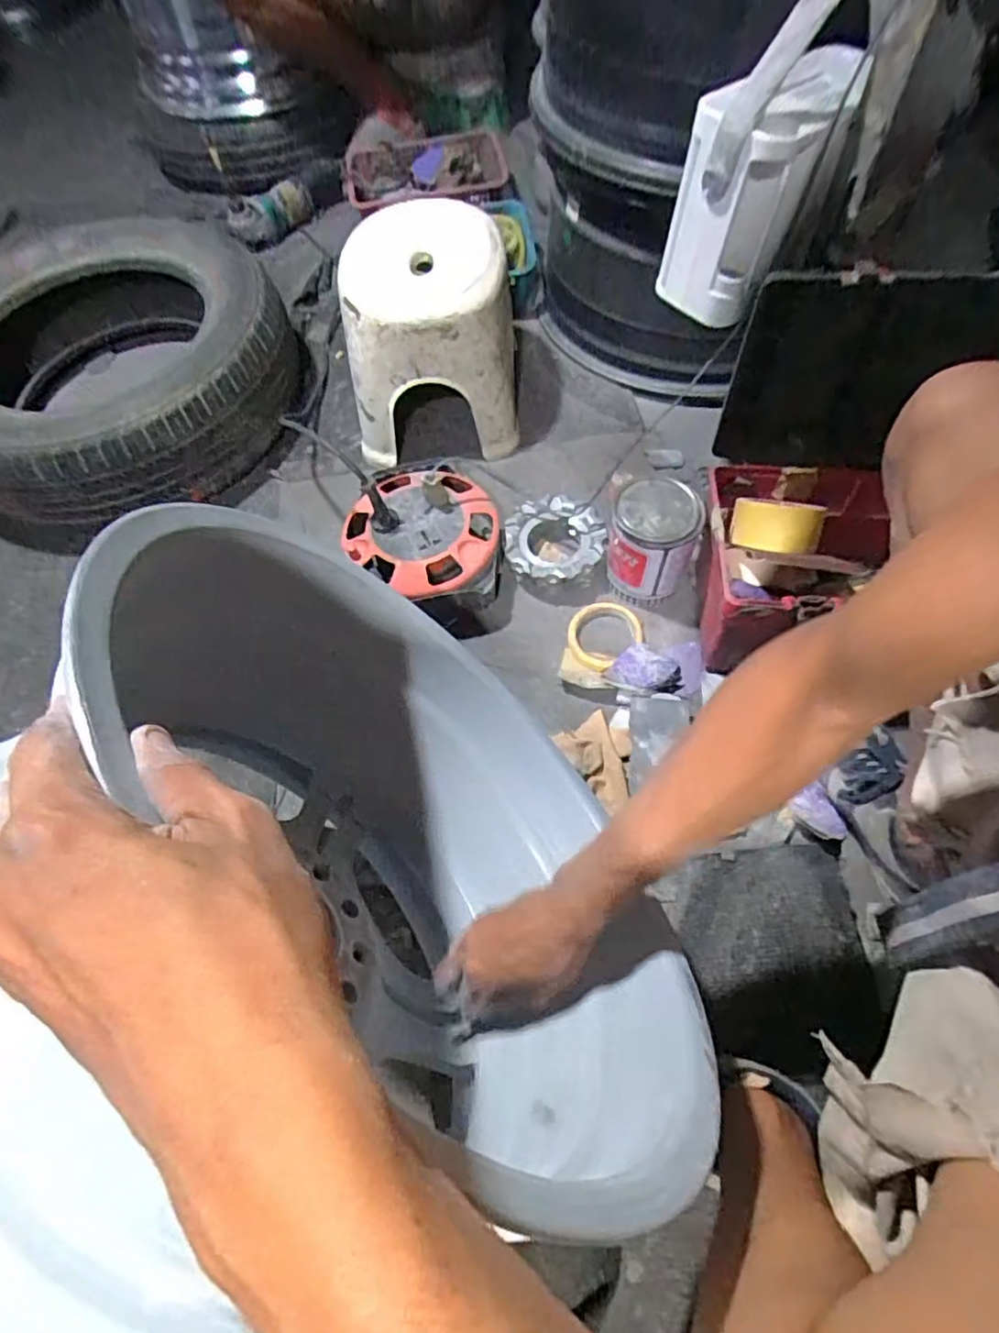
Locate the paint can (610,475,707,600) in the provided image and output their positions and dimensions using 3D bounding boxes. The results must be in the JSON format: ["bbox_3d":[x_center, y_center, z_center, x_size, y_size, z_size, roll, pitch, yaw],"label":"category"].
[{"bbox_3d":[0.187,-0.149,0.759,0.106,0.132,0.088,16,64,12],"label":"paint can"}]

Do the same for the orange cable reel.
[{"bbox_3d":[-0.105,-0.184,0.838,0.202,0.103,0.237,-15,62,-5],"label":"orange cable reel"}]

